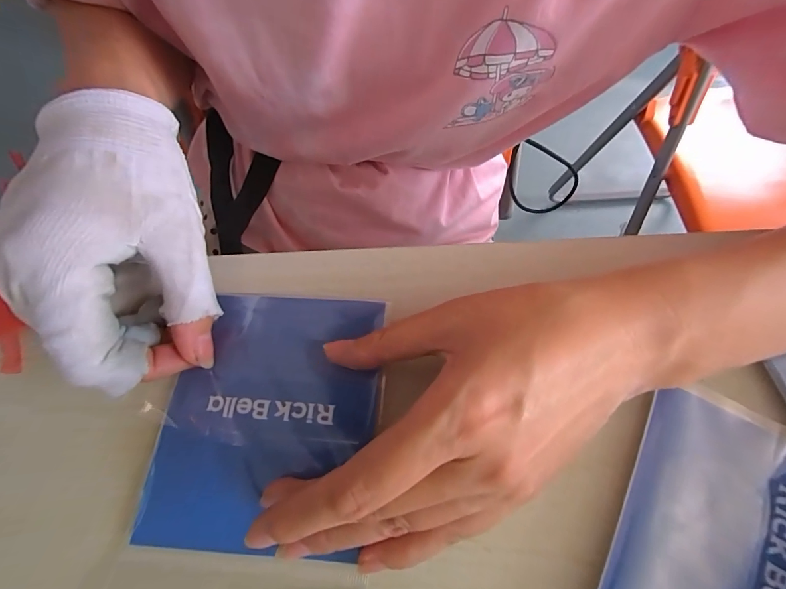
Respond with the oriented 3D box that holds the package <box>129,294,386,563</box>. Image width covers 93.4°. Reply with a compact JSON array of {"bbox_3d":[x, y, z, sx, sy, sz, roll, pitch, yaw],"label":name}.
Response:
[{"bbox_3d":[-0.054,0.052,0.163,0.091,0.005,0.107,3,71,3],"label":"package"}]

